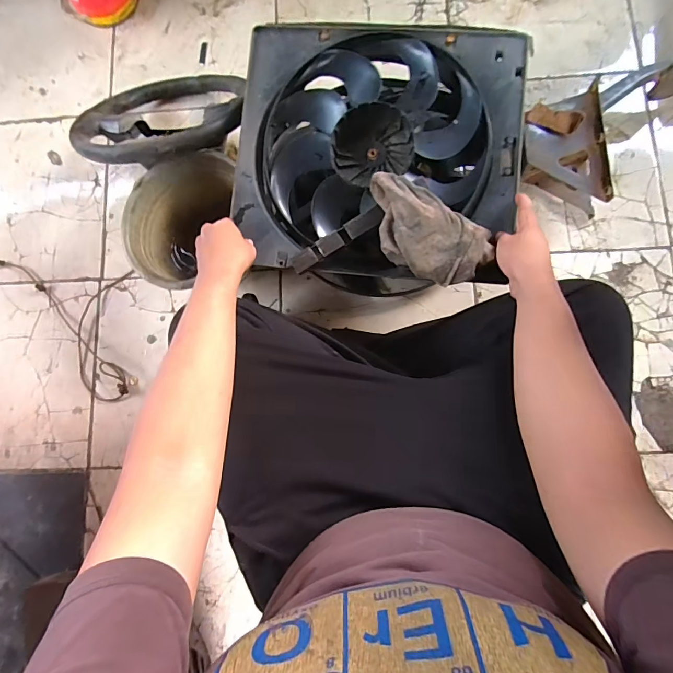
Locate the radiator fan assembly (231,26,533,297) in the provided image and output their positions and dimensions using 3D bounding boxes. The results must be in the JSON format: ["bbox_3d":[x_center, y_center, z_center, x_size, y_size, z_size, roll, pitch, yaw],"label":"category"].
[{"bbox_3d":[0.064,-0.302,0.637,0.437,0.099,0.403,5,86,3],"label":"radiator fan assembly"}]

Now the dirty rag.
[{"bbox_3d":[0.131,-0.159,0.581,0.202,0.048,0.107,33,85,8],"label":"dirty rag"}]

